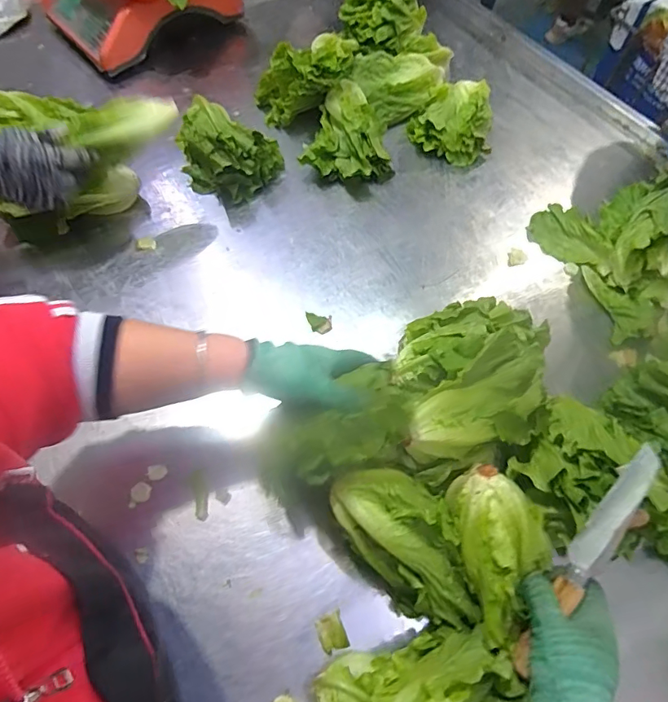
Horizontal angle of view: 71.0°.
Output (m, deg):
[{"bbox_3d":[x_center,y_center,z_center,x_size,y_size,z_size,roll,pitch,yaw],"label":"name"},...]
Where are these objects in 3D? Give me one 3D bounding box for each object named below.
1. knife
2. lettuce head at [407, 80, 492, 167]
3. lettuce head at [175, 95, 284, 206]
[{"bbox_3d":[0.200,0.168,0.374,0.026,0.014,0.203,31,95,16],"label":"knife"},{"bbox_3d":[0.185,-0.369,0.754,0.123,0.069,0.123,0,62,-1],"label":"lettuce head"},{"bbox_3d":[-0.172,-0.302,0.698,0.166,0.079,0.122,36,67,16],"label":"lettuce head"}]

